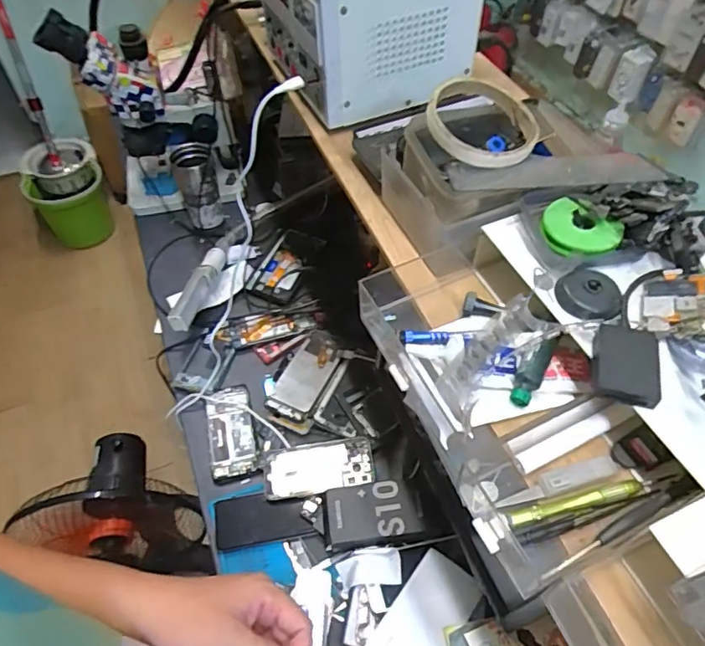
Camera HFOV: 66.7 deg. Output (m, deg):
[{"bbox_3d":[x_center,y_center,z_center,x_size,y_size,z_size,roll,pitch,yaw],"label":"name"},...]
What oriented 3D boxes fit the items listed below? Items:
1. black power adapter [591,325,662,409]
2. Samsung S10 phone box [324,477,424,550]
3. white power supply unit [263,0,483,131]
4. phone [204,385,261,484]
[{"bbox_3d":[0.168,0.025,0.330,0.037,0.012,0.052,15,54,11],"label":"black power adapter"},{"bbox_3d":[0.027,0.261,0.732,0.135,0.038,0.080,-8,53,-6],"label":"Samsung S10 phone box"},{"bbox_3d":[0.011,-0.341,0.575,0.173,0.139,0.193,-19,55,-14],"label":"white power supply unit"},{"bbox_3d":[-0.191,0.170,0.841,0.072,0.007,0.157,-12,54,-9],"label":"phone"}]

